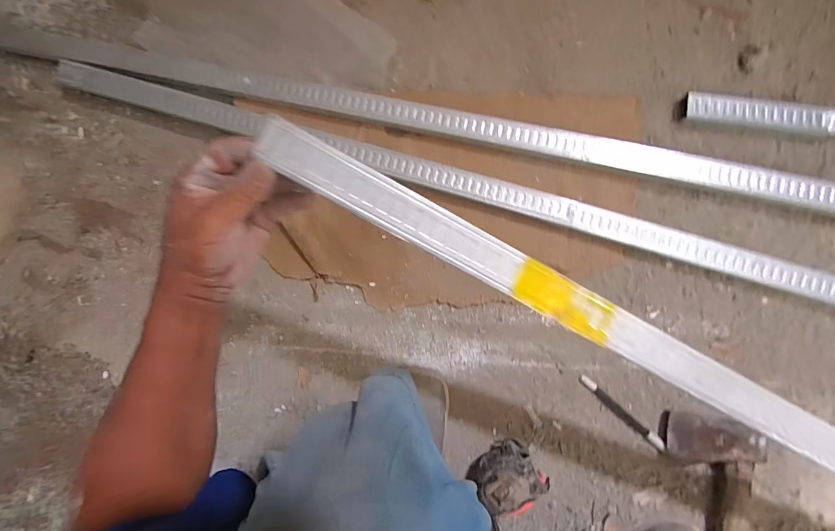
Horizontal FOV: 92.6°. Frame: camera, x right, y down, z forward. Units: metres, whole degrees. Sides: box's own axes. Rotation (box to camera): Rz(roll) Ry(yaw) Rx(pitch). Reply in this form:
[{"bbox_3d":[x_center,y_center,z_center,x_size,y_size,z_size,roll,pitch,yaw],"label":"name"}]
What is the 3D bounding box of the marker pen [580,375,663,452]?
[{"bbox_3d":[0.277,0.199,0.540,0.136,0.016,0.013,41,93,4],"label":"marker pen"}]

